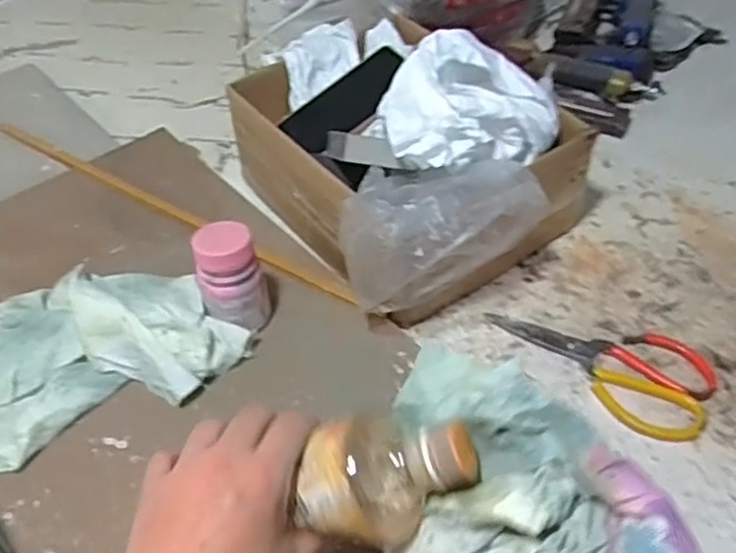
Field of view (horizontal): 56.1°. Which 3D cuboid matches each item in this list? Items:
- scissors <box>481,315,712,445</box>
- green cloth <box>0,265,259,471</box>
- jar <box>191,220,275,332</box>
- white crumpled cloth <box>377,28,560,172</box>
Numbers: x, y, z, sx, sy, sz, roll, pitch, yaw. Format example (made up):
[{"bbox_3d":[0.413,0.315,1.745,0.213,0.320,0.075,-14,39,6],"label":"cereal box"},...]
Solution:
[{"bbox_3d":[0.208,0.066,0.612,0.193,0.017,0.095,32,55,28],"label":"scissors"},{"bbox_3d":[-0.248,0.058,0.605,0.257,0.051,0.163,-20,49,-17],"label":"green cloth"},{"bbox_3d":[-0.119,0.005,0.611,0.057,0.097,0.056,-1,46,1],"label":"jar"},{"bbox_3d":[0.083,-0.153,0.638,0.172,0.096,0.114,-26,52,-20],"label":"white crumpled cloth"}]

